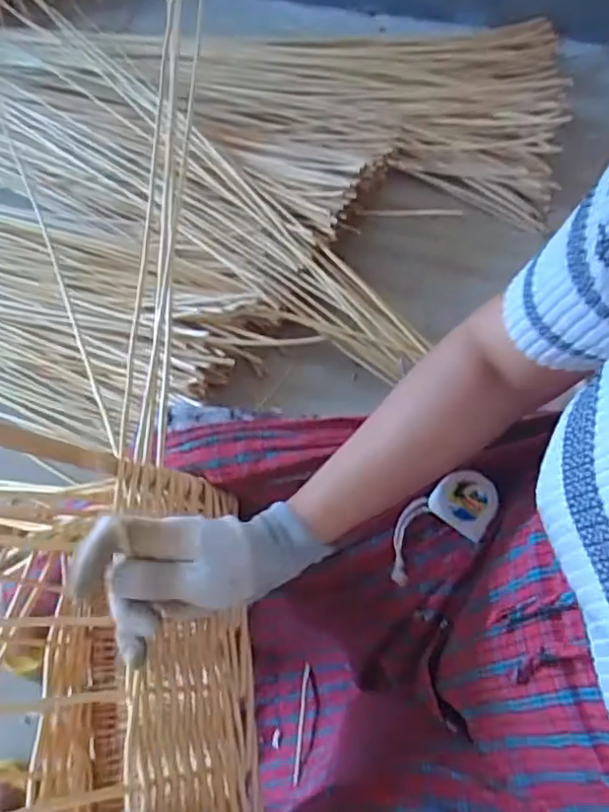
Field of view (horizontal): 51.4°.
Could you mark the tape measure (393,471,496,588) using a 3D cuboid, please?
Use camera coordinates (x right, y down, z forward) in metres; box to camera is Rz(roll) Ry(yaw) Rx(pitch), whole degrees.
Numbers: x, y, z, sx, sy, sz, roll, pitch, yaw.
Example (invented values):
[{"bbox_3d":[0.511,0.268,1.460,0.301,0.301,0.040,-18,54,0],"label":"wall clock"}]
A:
[{"bbox_3d":[0.115,0.102,0.547,0.114,0.012,0.054,-39,65,12],"label":"tape measure"}]

